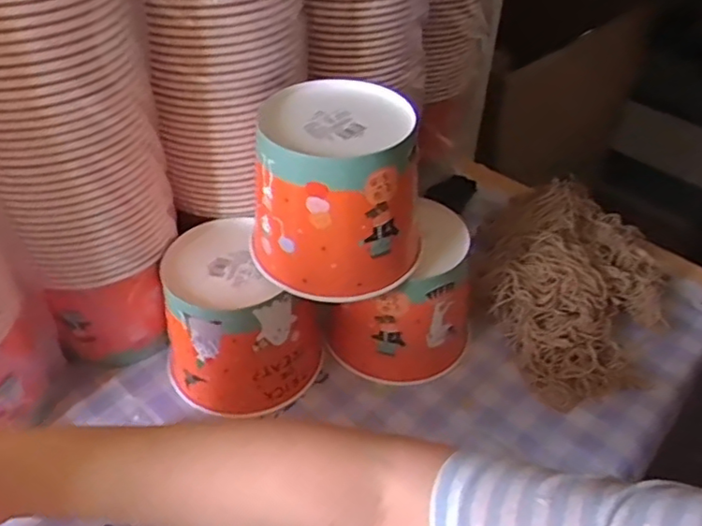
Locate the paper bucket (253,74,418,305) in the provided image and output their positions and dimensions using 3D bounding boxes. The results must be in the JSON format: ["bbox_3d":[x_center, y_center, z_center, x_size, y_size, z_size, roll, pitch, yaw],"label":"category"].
[{"bbox_3d":[-0.012,-0.067,0.534,0.134,0.127,0.135,0,43,-2],"label":"paper bucket"}]

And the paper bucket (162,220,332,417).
[{"bbox_3d":[-0.109,0.053,0.595,0.143,0.124,0.135,29,50,26],"label":"paper bucket"}]

